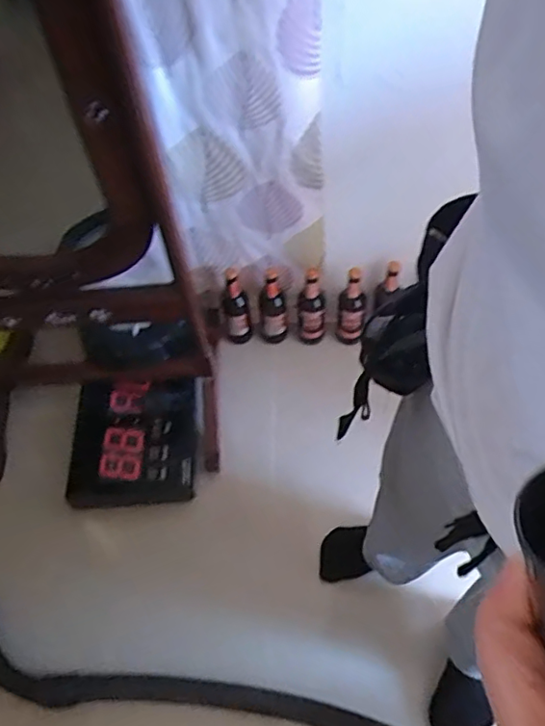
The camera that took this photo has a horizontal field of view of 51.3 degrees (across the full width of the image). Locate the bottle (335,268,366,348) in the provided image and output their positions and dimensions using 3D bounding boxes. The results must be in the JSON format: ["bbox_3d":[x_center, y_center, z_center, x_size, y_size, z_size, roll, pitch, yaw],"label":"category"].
[{"bbox_3d":[0.167,-0.119,1.202,0.058,0.177,0.050,-26,58,-14],"label":"bottle"}]

